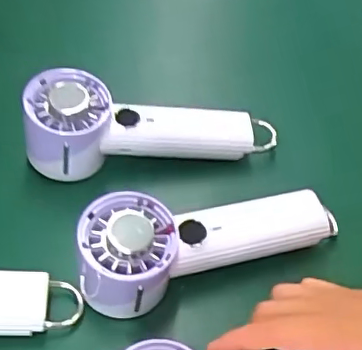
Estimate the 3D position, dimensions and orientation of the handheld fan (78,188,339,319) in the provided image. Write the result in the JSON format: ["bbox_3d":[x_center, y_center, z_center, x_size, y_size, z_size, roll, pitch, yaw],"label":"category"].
[{"bbox_3d":[0.021,0.044,0.381,0.177,0.056,0.064,-9,56,-7],"label":"handheld fan"}]

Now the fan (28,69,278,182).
[{"bbox_3d":[-0.023,-0.035,0.456,0.202,0.063,0.060,2,54,-16],"label":"fan"}]

